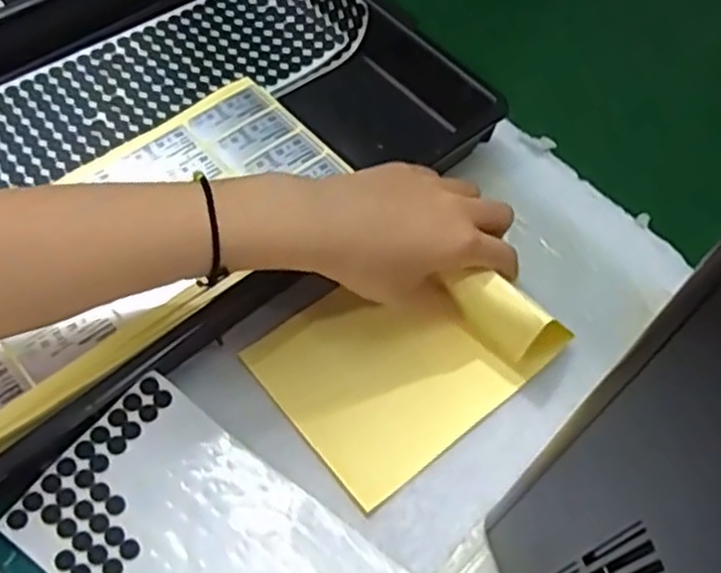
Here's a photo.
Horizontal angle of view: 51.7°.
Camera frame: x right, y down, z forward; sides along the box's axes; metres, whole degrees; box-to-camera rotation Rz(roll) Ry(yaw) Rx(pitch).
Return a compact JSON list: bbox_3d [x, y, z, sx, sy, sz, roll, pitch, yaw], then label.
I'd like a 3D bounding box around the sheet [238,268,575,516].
[{"bbox_3d":[0.021,0.036,0.428,0.136,0.053,0.117,-34,67,-21],"label":"sheet"}]

